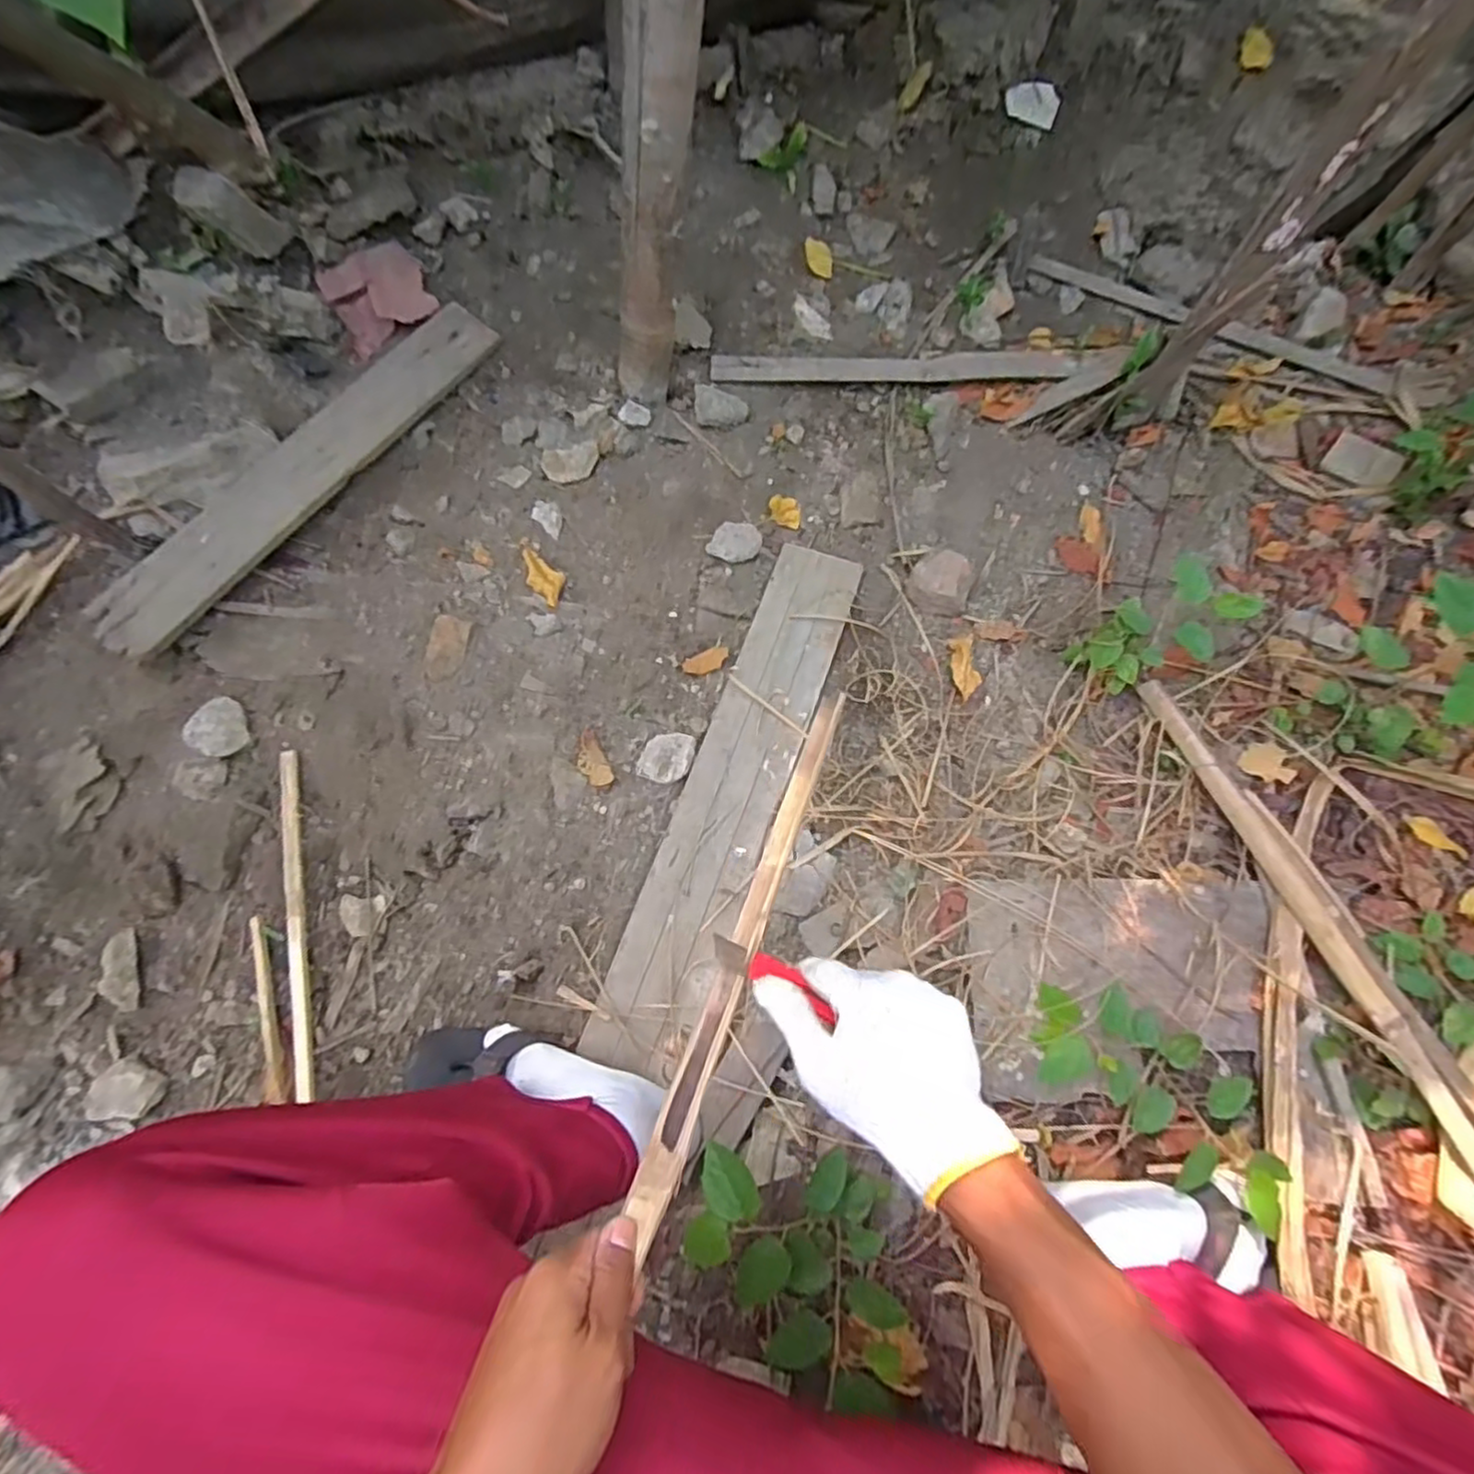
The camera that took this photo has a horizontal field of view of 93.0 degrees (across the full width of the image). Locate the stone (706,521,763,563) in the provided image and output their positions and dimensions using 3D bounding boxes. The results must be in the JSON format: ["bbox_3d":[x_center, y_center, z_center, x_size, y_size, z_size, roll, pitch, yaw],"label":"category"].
[{"bbox_3d":[-0.001,-0.252,0.905,0.058,0.024,0.056,27,67,15],"label":"stone"}]

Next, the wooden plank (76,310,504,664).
[{"bbox_3d":[-0.530,-0.335,0.865,0.095,0.019,0.588,36,74,1],"label":"wooden plank"}]

